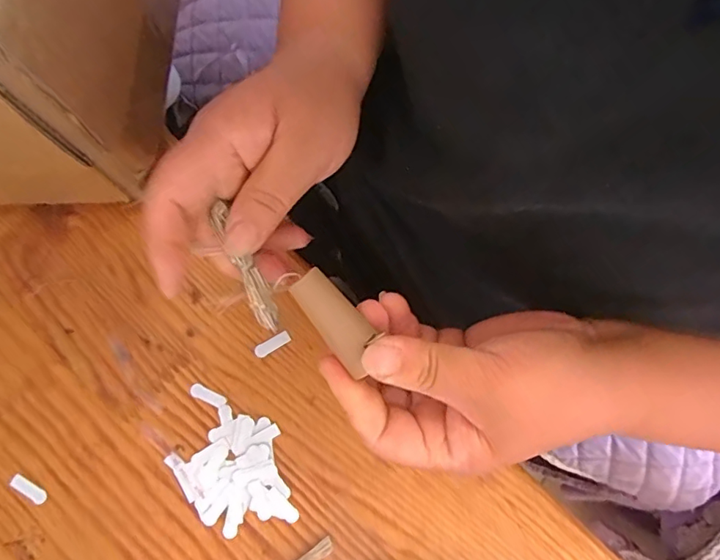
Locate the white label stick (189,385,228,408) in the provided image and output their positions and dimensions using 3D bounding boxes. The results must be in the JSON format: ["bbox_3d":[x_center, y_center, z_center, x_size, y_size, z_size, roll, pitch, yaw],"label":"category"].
[{"bbox_3d":[-0.091,0.069,0.307,0.022,0.004,0.008,26,78,5],"label":"white label stick"}]

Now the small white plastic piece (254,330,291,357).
[{"bbox_3d":[-0.054,0.039,0.315,0.022,0.004,0.007,-31,92,-6],"label":"small white plastic piece"}]

